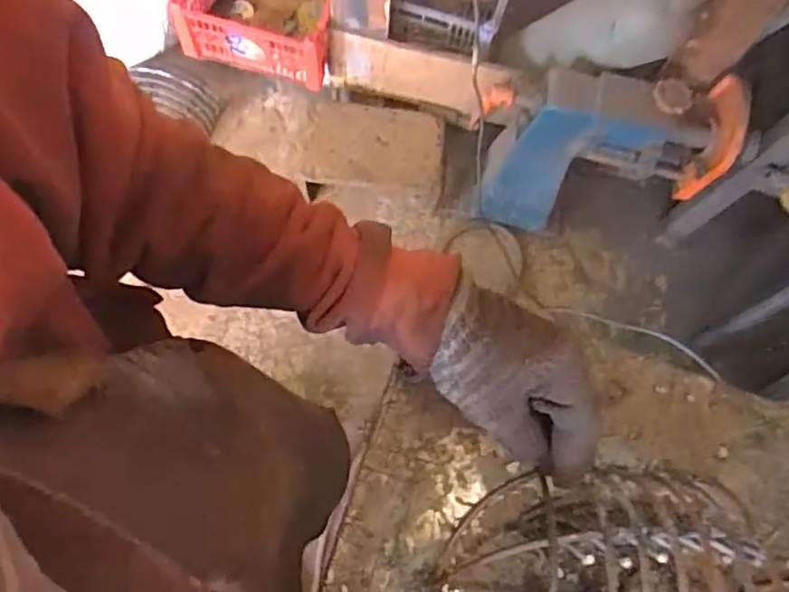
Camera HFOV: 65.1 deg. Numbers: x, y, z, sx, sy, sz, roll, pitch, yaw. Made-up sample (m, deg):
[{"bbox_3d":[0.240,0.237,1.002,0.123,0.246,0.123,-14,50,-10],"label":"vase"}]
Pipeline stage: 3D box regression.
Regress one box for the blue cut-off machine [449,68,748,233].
[{"bbox_3d":[0.384,-0.287,1.256,0.440,0.422,0.182,17,73,1],"label":"blue cut-off machine"}]

